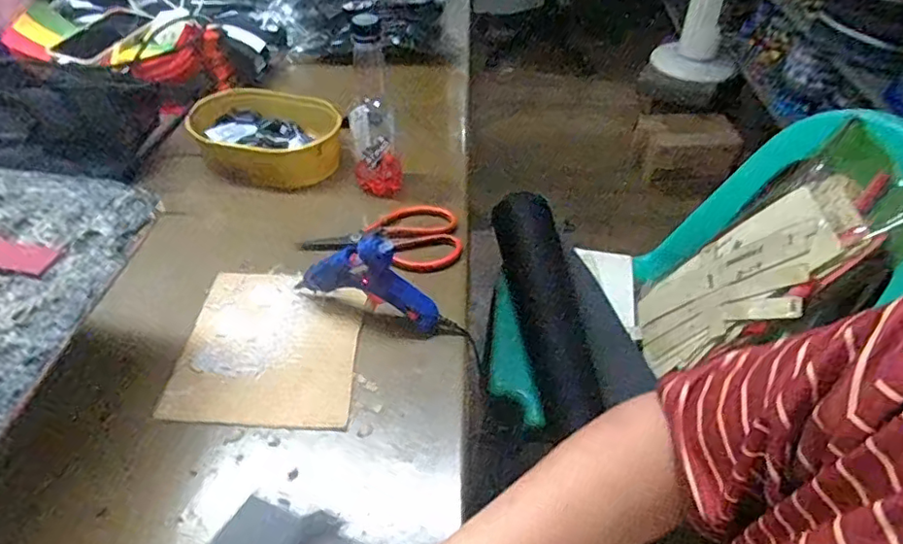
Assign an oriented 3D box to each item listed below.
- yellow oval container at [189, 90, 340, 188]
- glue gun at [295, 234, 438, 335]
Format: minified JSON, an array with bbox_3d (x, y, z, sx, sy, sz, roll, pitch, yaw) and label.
[{"bbox_3d":[-0.233,-0.173,0.740,0.188,0.055,0.137,-2,44,-2],"label":"yellow oval container"},{"bbox_3d":[-0.076,0.007,0.535,0.131,0.094,0.025,12,46,12],"label":"glue gun"}]

